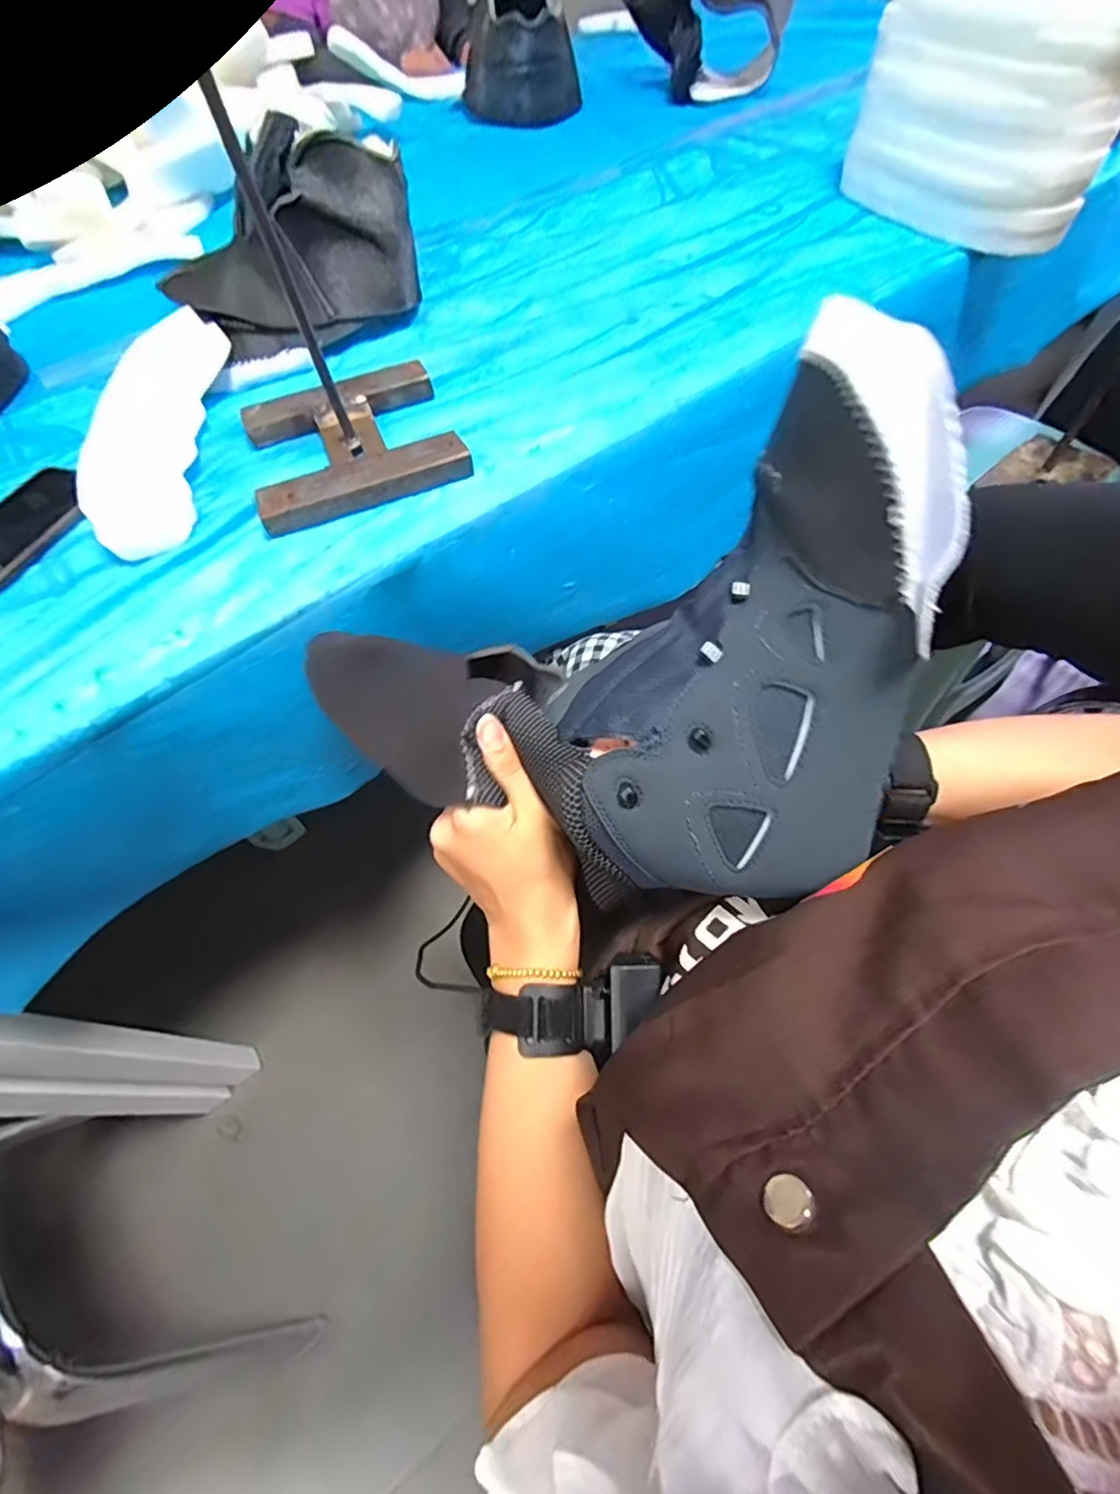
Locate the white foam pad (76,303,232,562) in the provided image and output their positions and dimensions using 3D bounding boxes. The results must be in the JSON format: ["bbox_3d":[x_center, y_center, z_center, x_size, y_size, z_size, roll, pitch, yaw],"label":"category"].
[{"bbox_3d":[-0.334,-0.268,0.486,0.080,0.050,0.266,-8,59,-1],"label":"white foam pad"}]

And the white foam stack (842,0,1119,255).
[{"bbox_3d":[0.407,-0.617,0.570,0.087,0.172,0.261,-24,61,-10],"label":"white foam stack"}]

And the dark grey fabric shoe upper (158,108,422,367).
[{"bbox_3d":[-0.242,-0.460,0.546,0.240,0.134,0.075,-29,62,-13],"label":"dark grey fabric shoe upper"}]

